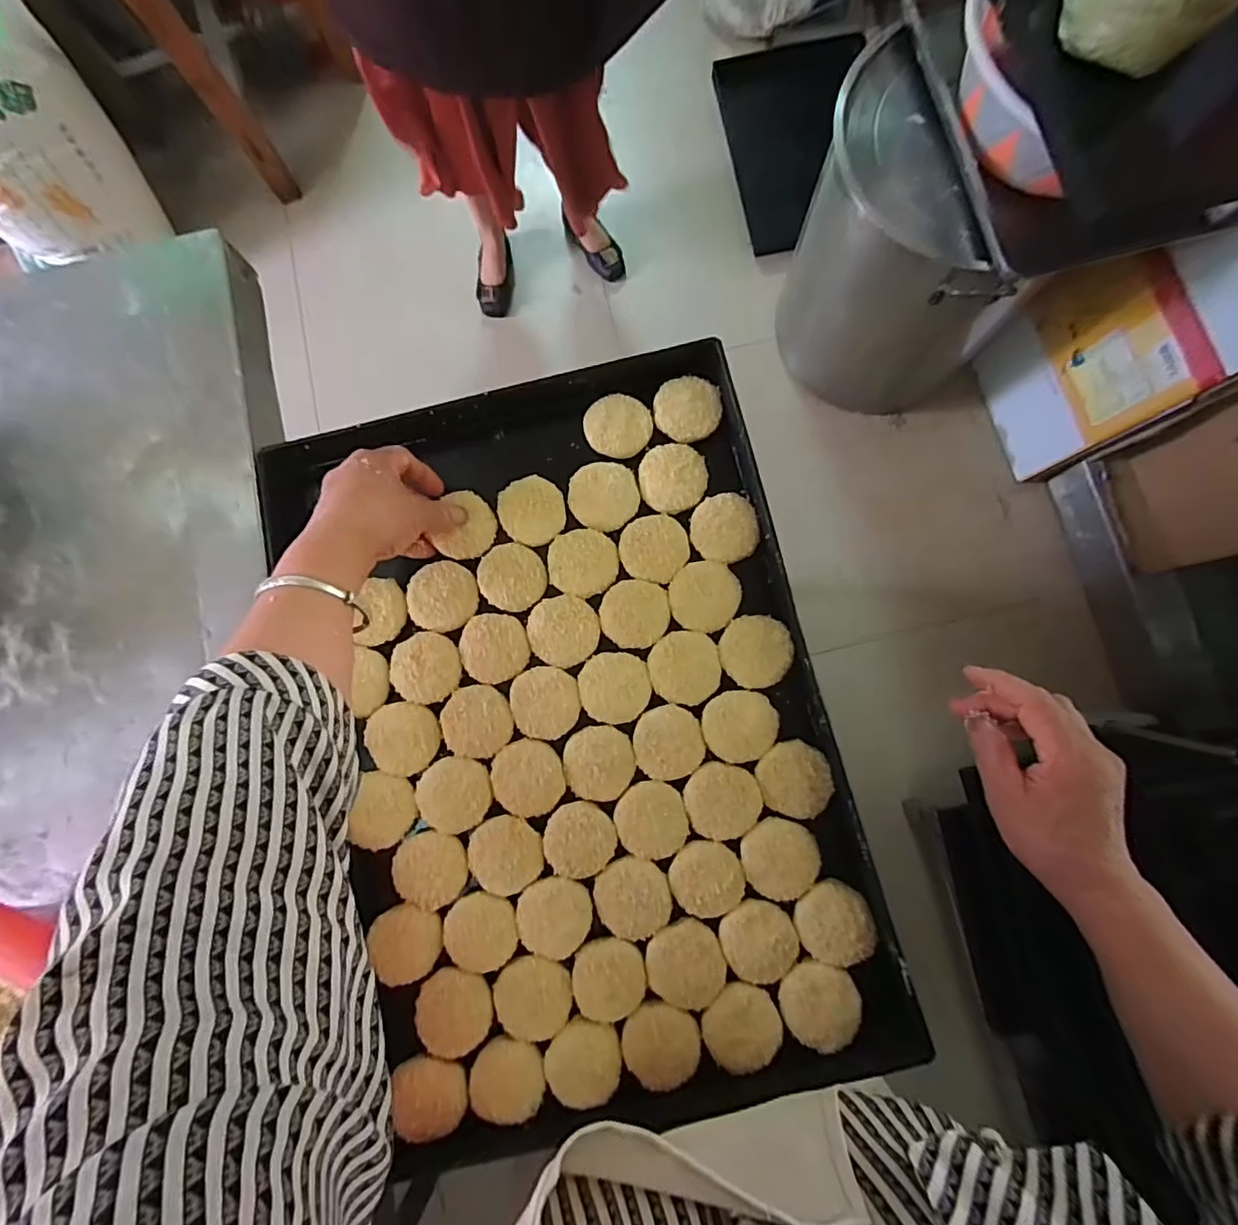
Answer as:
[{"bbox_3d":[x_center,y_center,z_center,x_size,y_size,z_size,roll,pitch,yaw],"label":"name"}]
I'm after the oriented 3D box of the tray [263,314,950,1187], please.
[{"bbox_3d":[-0.036,0.091,0.449,0.387,0.039,0.573,-14,81,1],"label":"tray"}]

